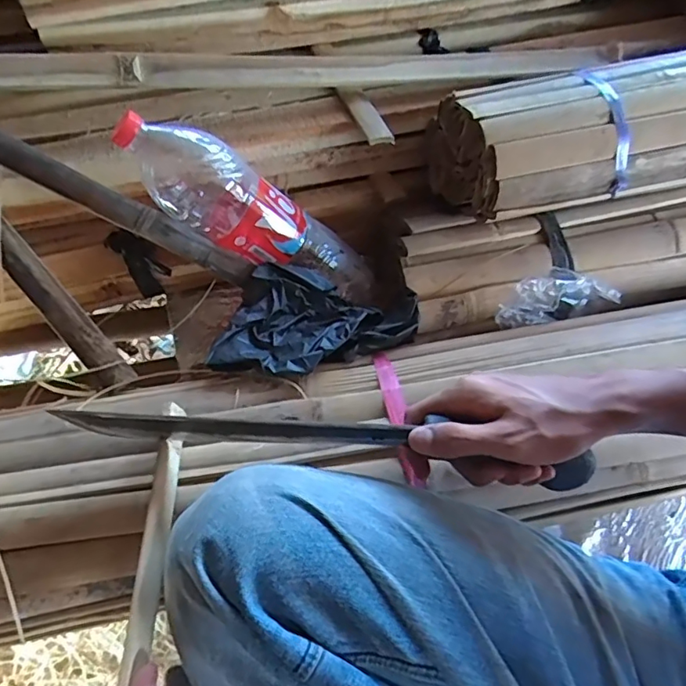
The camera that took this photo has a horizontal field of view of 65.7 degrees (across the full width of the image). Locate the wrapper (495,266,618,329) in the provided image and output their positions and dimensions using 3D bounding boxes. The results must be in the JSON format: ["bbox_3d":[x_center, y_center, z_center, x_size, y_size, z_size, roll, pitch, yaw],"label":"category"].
[{"bbox_3d":[0.228,-0.049,0.559,0.134,0.052,0.042,-15,62,-12],"label":"wrapper"}]

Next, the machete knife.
[{"bbox_3d":[-0.007,0.071,0.393,0.384,0.043,0.024,6,57,-1],"label":"machete knife"}]

